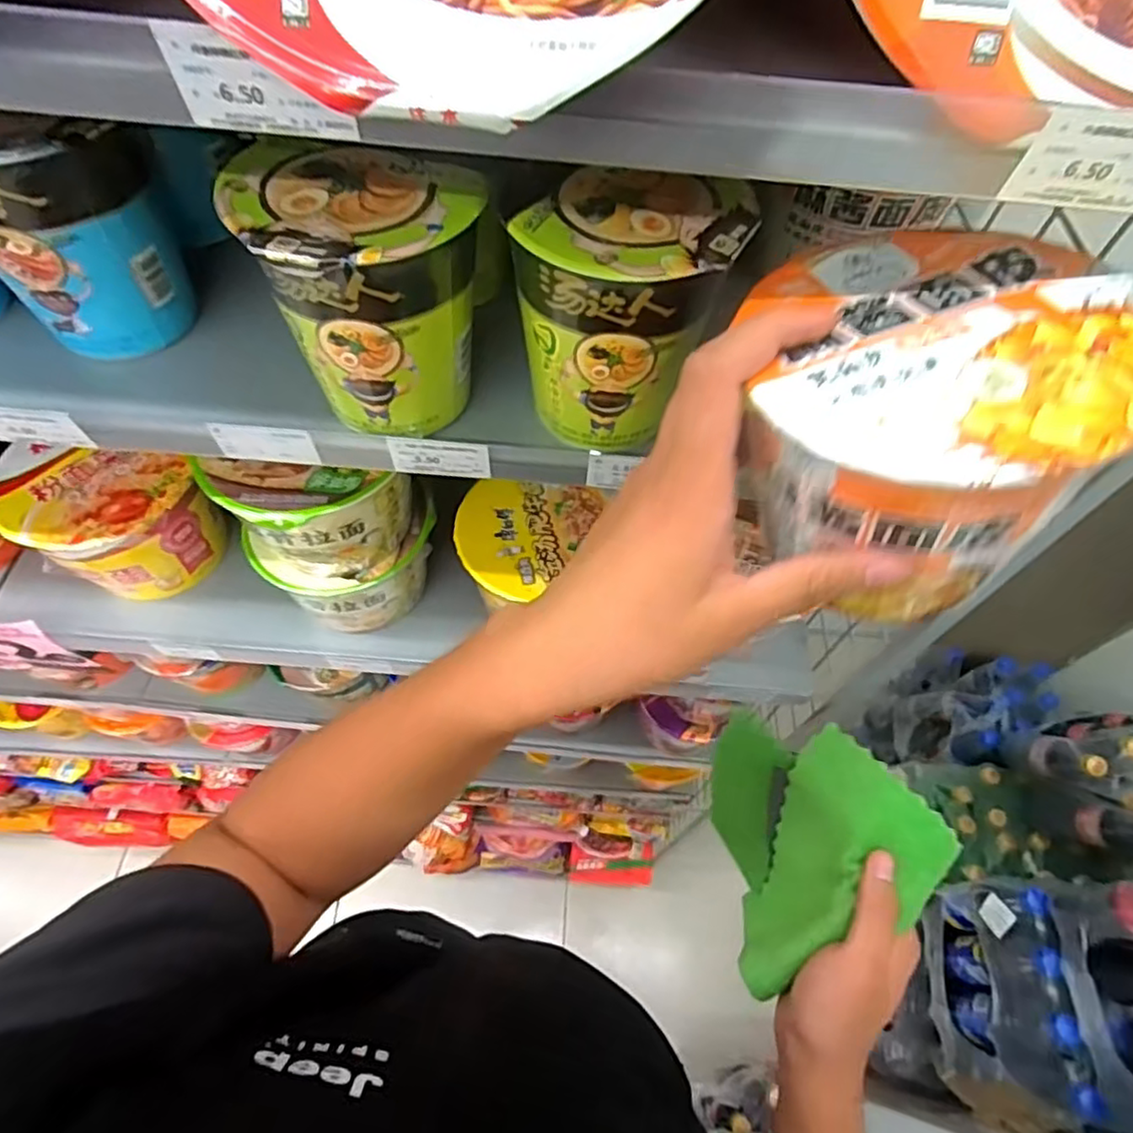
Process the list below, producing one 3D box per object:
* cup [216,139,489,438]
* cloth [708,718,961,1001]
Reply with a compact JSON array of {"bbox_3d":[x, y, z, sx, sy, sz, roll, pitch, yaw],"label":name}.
[{"bbox_3d":[-0.089,-0.124,0.313,0.092,0.108,0.090,1,59,-2],"label":"cup"},{"bbox_3d":[0.166,0.182,0.447,0.100,0.157,0.175,6,59,1],"label":"cloth"}]

